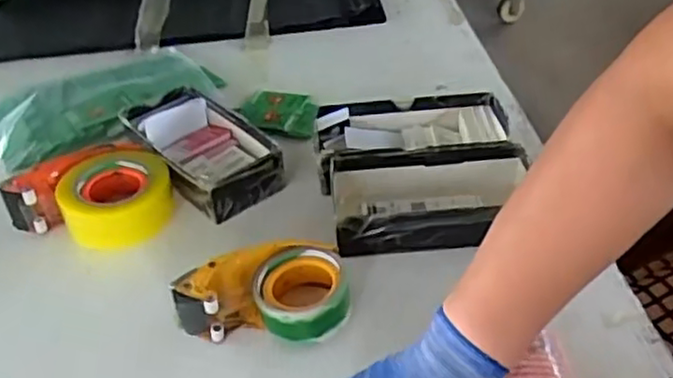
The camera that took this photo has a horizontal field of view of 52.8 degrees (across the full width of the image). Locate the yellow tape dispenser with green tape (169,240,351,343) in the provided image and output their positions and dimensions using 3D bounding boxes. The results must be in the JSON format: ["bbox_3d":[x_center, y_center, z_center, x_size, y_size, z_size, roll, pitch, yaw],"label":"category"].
[{"bbox_3d":[-0.066,0.094,0.608,0.153,0.053,0.084,-9,39,-5],"label":"yellow tape dispenser with green tape"}]

